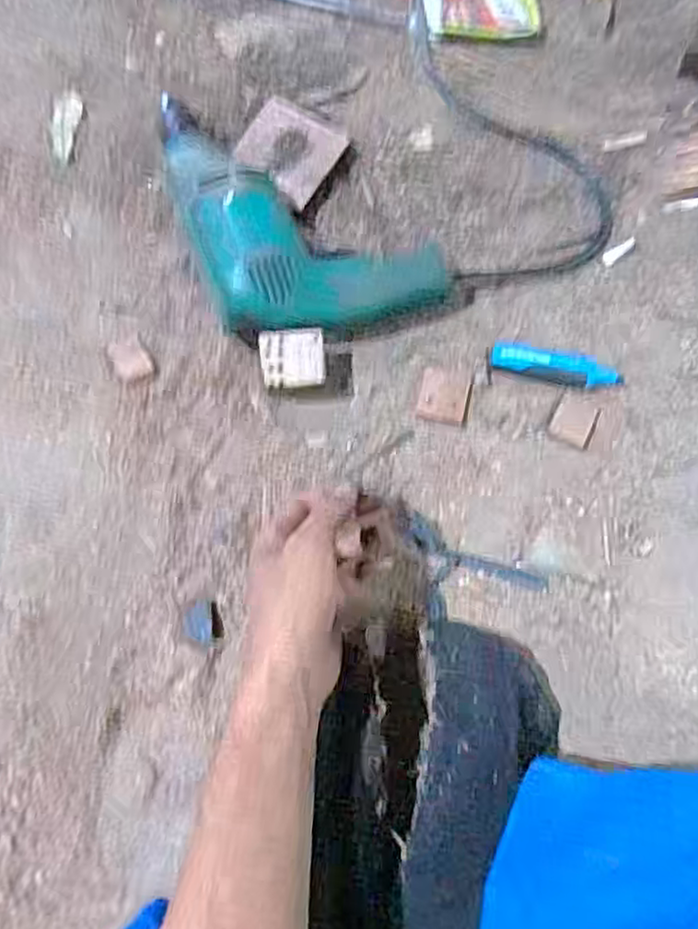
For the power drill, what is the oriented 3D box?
[{"bbox_3d":[-0.038,-0.210,0.536,0.181,0.059,0.222,-20,77,-6],"label":"power drill"}]

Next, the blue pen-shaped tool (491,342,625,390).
[{"bbox_3d":[0.159,-0.075,0.524,0.097,0.014,0.024,15,76,3],"label":"blue pen-shaped tool"}]

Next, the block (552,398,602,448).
[{"bbox_3d":[0.171,-0.032,0.518,0.030,0.005,0.032,24,77,5],"label":"block"}]

